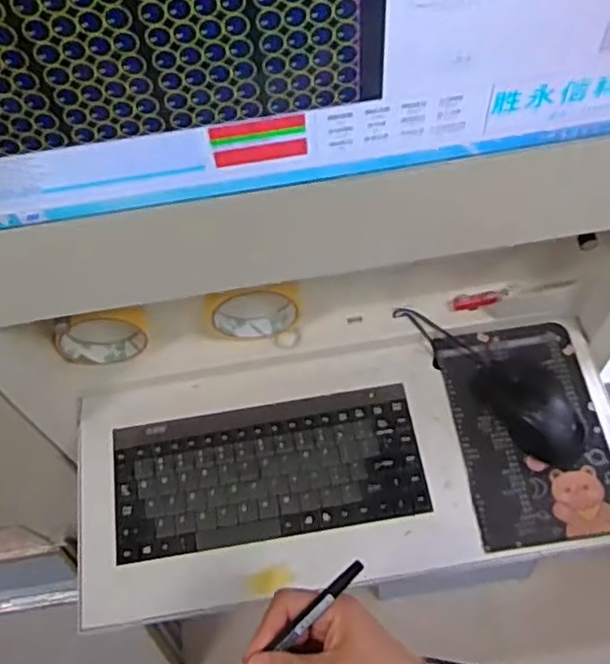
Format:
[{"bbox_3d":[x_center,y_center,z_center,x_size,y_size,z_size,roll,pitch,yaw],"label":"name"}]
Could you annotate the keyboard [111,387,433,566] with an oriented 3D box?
[{"bbox_3d":[-0.034,0.127,0.647,0.276,0.012,0.124,-9,60,-1],"label":"keyboard"}]

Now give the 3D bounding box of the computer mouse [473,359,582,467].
[{"bbox_3d":[0.212,0.064,0.646,0.063,0.031,0.116,-25,62,-10],"label":"computer mouse"}]

